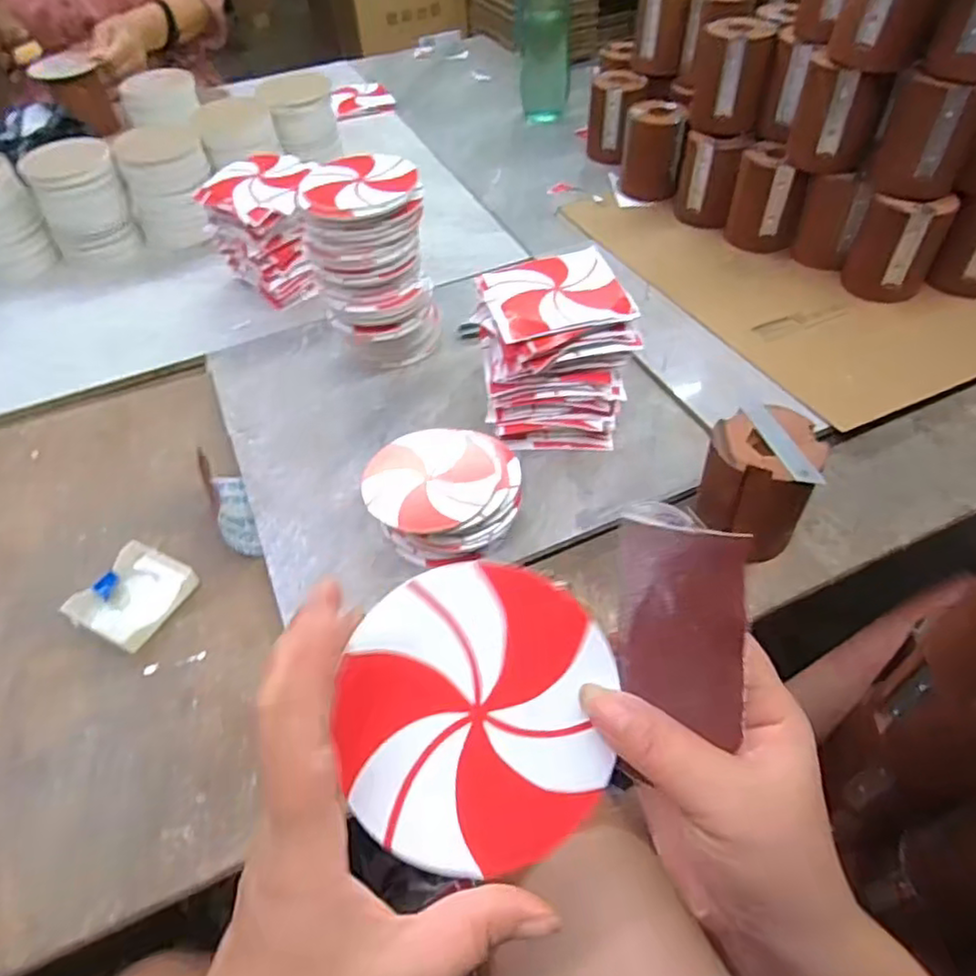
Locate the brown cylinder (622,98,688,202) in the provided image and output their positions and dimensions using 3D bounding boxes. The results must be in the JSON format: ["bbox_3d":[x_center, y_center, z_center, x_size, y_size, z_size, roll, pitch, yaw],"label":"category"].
[{"bbox_3d":[0.215,-0.439,0.868,0.073,0.099,0.068,8,52,9],"label":"brown cylinder"}]

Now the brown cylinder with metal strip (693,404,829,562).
[{"bbox_3d":[0.201,-0.002,0.511,0.080,0.100,0.082,11,52,11],"label":"brown cylinder with metal strip"}]

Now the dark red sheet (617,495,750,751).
[{"bbox_3d":[0.064,0.044,0.221,0.040,0.076,0.006,5,14,27],"label":"dark red sheet"}]

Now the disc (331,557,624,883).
[{"bbox_3d":[-0.003,0.078,0.229,0.091,0.006,0.098,1,83,-9],"label":"disc"}]

